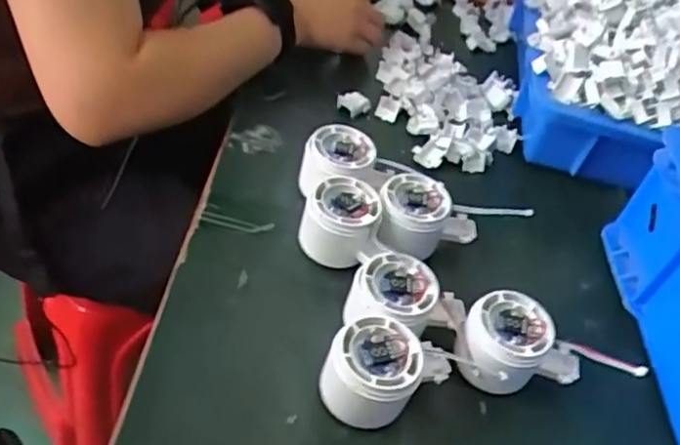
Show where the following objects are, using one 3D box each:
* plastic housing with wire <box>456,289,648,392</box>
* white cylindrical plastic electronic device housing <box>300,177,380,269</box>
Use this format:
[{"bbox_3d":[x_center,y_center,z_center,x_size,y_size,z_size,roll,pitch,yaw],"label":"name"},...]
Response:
[{"bbox_3d":[0.134,0.091,0.455,0.112,0.068,0.062,10,44,-4],"label":"plastic housing with wire"},{"bbox_3d":[0.003,0.000,0.505,0.054,0.051,0.053,7,45,-7],"label":"white cylindrical plastic electronic device housing"}]

